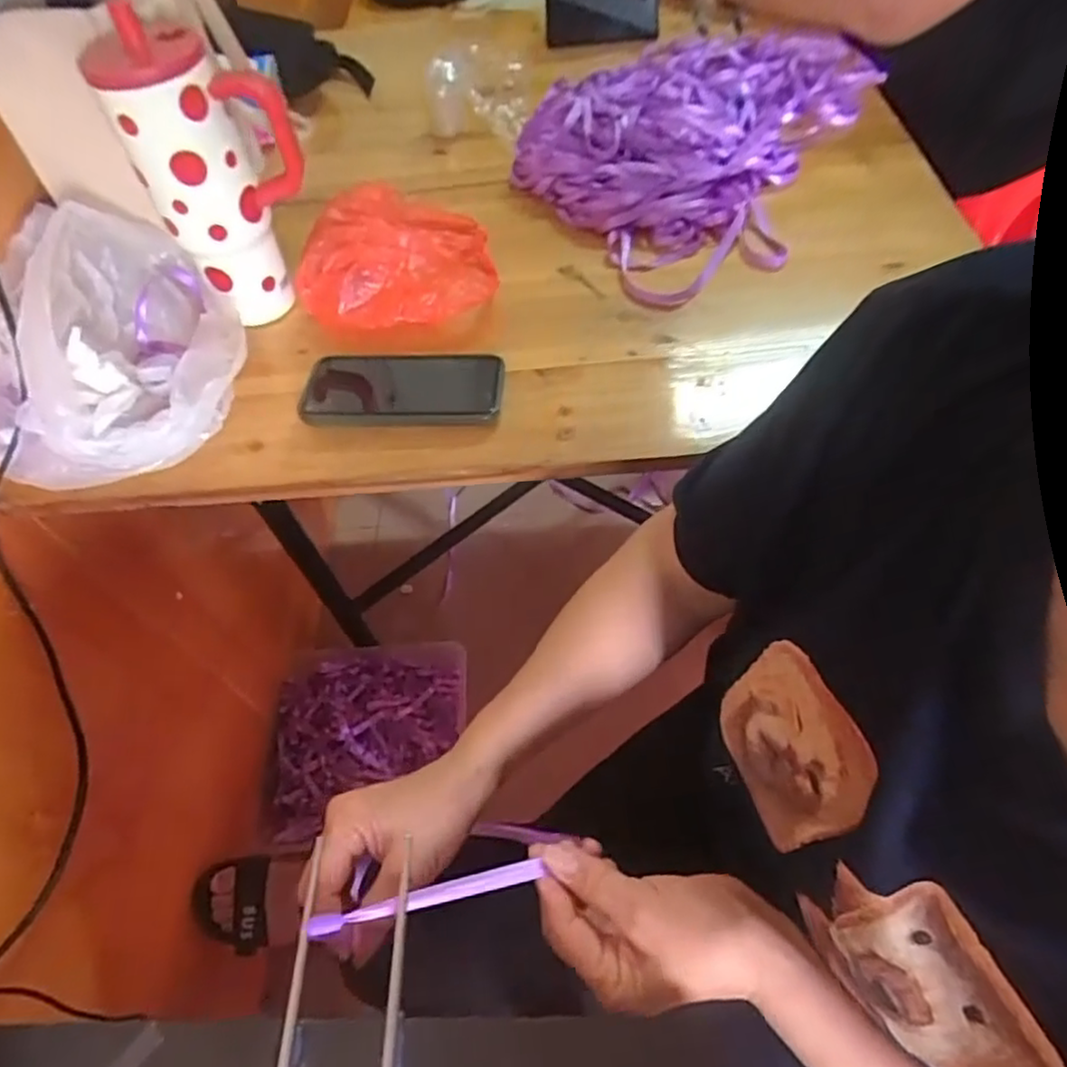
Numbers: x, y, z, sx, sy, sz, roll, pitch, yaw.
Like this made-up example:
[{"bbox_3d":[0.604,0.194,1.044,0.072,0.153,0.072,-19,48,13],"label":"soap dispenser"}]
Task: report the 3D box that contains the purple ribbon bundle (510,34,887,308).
[{"bbox_3d":[0.167,-0.437,0.721,0.287,0.067,0.489,22,61,18],"label":"purple ribbon bundle"}]

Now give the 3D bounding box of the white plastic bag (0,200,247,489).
[{"bbox_3d":[-0.355,-0.163,0.557,0.209,0.106,0.282,-20,57,-9],"label":"white plastic bag"}]

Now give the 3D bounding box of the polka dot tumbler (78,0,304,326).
[{"bbox_3d":[-0.242,-0.272,0.545,0.110,0.205,0.083,20,60,17],"label":"polka dot tumbler"}]

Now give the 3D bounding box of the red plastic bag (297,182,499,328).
[{"bbox_3d":[-0.124,-0.266,0.637,0.170,0.060,0.181,0,57,4],"label":"red plastic bag"}]

